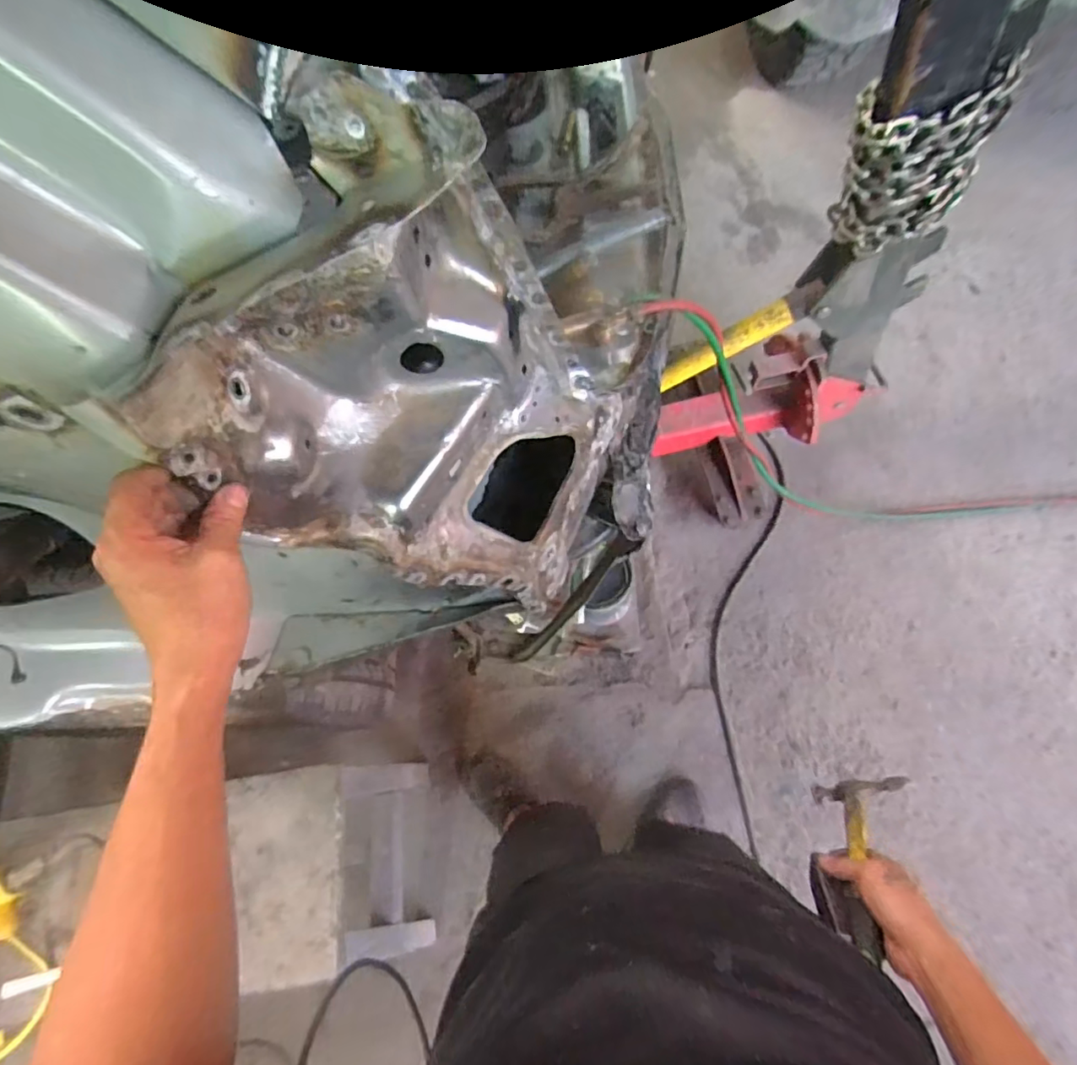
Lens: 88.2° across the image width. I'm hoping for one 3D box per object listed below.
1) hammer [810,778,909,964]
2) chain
[{"bbox_3d":[0.342,0.344,0.585,0.099,0.220,0.033,-6,104,27],"label":"hammer"},{"bbox_3d":[0.586,-0.578,0.874,0.202,0.231,0.121,-8,69,6],"label":"chain"}]

